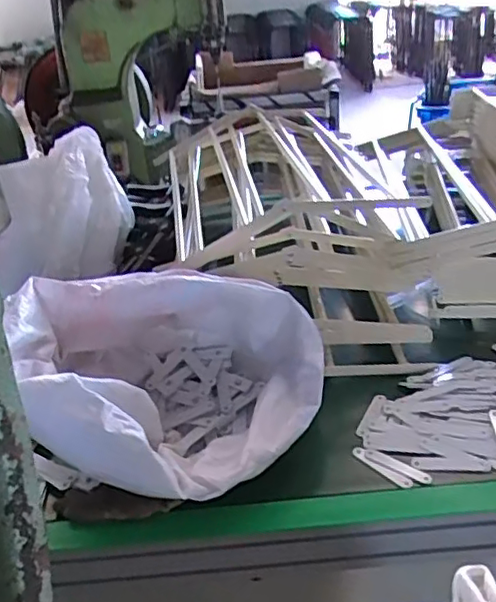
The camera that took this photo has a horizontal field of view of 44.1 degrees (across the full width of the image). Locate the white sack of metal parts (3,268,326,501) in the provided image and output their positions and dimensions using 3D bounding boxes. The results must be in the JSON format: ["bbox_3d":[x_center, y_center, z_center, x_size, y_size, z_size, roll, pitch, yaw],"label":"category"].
[{"bbox_3d":[-0.097,0.097,0.760,0.351,0.207,0.308,1,31,13],"label":"white sack of metal parts"}]

